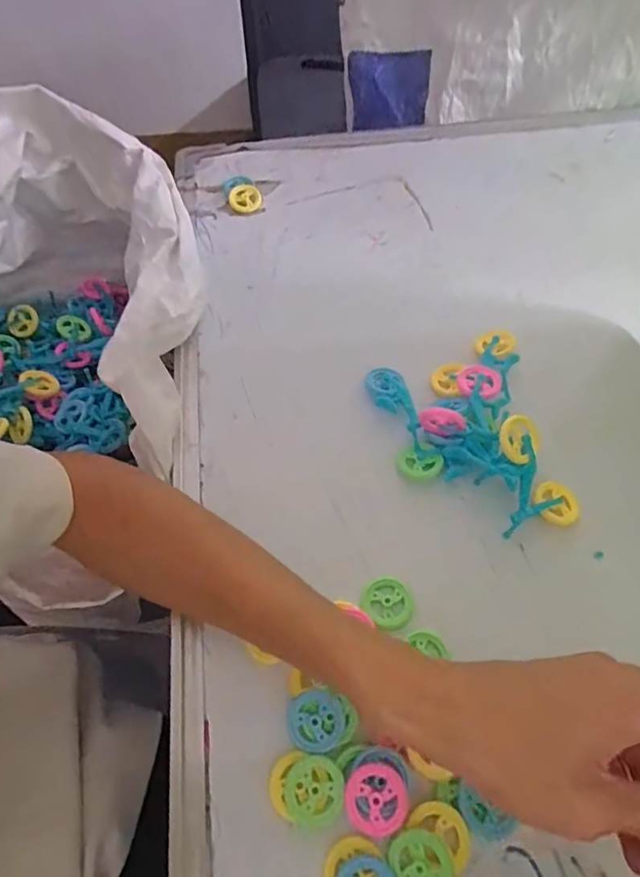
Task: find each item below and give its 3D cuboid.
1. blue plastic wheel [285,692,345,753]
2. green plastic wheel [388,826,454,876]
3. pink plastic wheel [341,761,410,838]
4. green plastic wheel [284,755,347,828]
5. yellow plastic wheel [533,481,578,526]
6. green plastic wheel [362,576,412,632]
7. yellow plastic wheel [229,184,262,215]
[{"bbox_3d":[-0.002,0.146,0.284,0.028,0.007,0.028,-1,58,1],"label":"blue plastic wheel"},{"bbox_3d":[0.047,0.197,0.253,0.026,0.005,0.030,-21,60,-11],"label":"green plastic wheel"},{"bbox_3d":[0.027,0.174,0.265,0.030,0.007,0.029,-16,59,-8],"label":"pink plastic wheel"},{"bbox_3d":[-0.002,0.173,0.270,0.029,0.005,0.029,-1,58,1],"label":"green plastic wheel"},{"bbox_3d":[0.150,0.039,0.349,0.030,0.006,0.029,8,58,-14],"label":"yellow plastic wheel"},{"bbox_3d":[0.040,0.096,0.320,0.028,0.004,0.030,-1,58,1],"label":"green plastic wheel"},{"bbox_3d":[-0.069,-0.224,0.511,0.029,0.012,0.026,10,59,7],"label":"yellow plastic wheel"}]

